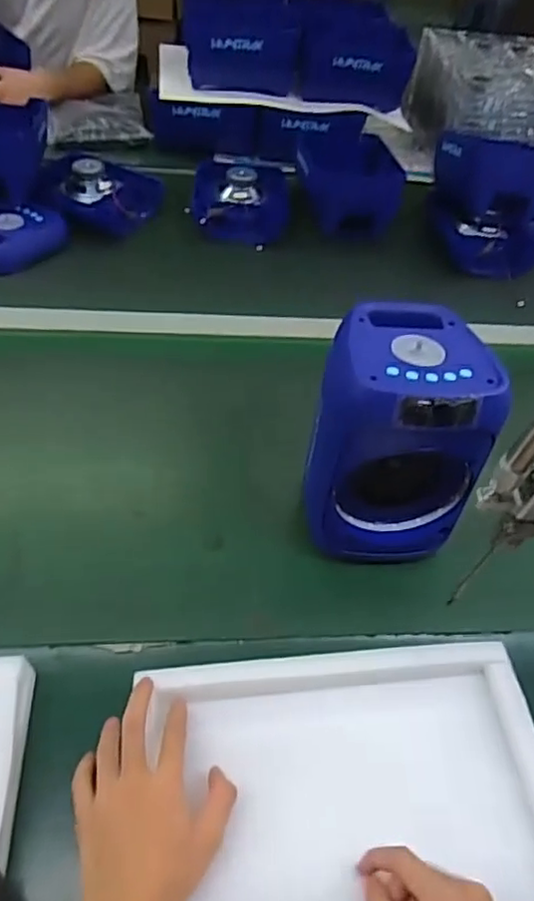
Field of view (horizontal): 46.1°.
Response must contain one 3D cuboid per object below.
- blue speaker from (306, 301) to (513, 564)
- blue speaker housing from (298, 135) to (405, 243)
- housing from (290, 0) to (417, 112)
[{"bbox_3d":[0.130,-0.023,0.685,0.150,0.221,0.177,3,47,-4],"label":"blue speaker"},{"bbox_3d":[0.154,-0.533,1.254,0.195,0.128,0.229,-4,48,-11],"label":"blue speaker housing"},{"bbox_3d":[0.179,-0.907,1.418,0.253,0.140,0.366,0,47,-7],"label":"housing"}]

